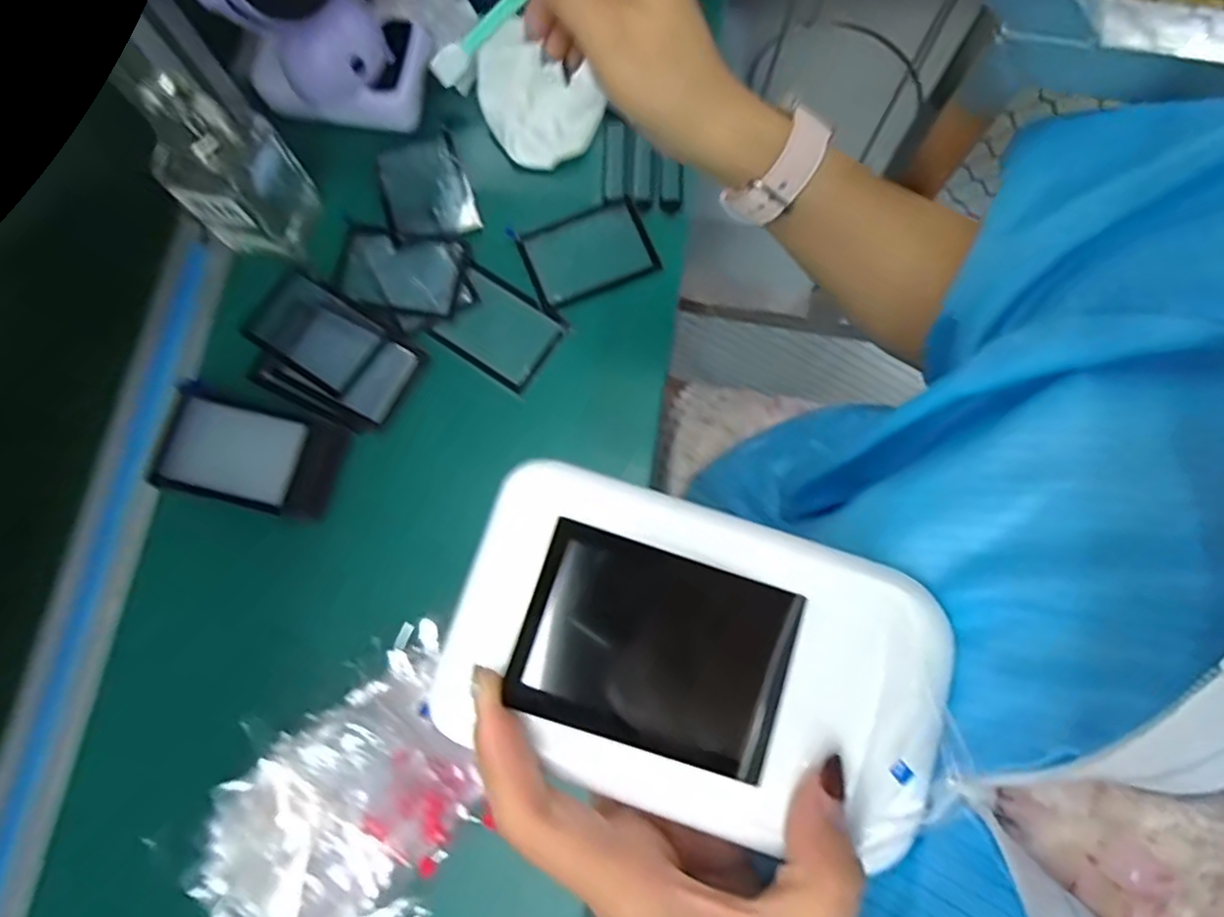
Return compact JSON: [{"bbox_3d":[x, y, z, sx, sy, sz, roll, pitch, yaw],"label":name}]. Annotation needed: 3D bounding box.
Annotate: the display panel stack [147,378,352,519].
[{"bbox_3d":[-0.211,-0.004,0.383,0.093,0.032,0.062,13,79,1],"label":"display panel stack"}]

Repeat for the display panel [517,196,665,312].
[{"bbox_3d":[-0.015,-0.135,0.428,0.080,0.004,0.059,-21,80,-5],"label":"display panel"}]

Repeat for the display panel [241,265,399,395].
[{"bbox_3d":[-0.186,-0.081,0.411,0.078,0.004,0.055,33,80,5],"label":"display panel"}]

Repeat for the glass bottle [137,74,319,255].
[{"bbox_3d":[-0.222,-0.167,0.377,0.057,0.107,0.058,9,79,1],"label":"glass bottle"}]

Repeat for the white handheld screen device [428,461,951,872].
[{"bbox_3d":[0.025,0.060,0.203,0.148,0.017,0.091,17,79,2],"label":"white handheld screen device"}]

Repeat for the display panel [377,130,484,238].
[{"bbox_3d":[-0.125,-0.180,0.439,0.055,0.004,0.079,-20,75,-6],"label":"display panel"}]

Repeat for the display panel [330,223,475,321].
[{"bbox_3d":[-0.138,-0.123,0.425,0.081,0.004,0.056,8,79,0],"label":"display panel"}]

